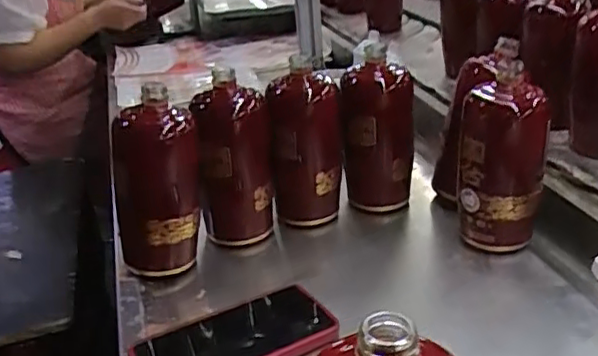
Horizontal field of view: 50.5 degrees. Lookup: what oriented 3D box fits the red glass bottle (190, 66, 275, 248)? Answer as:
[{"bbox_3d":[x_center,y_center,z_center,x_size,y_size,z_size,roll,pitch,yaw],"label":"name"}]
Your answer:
[{"bbox_3d":[-0.069,-0.009,0.705,0.088,0.189,0.080,-11,27,-7],"label":"red glass bottle"}]

